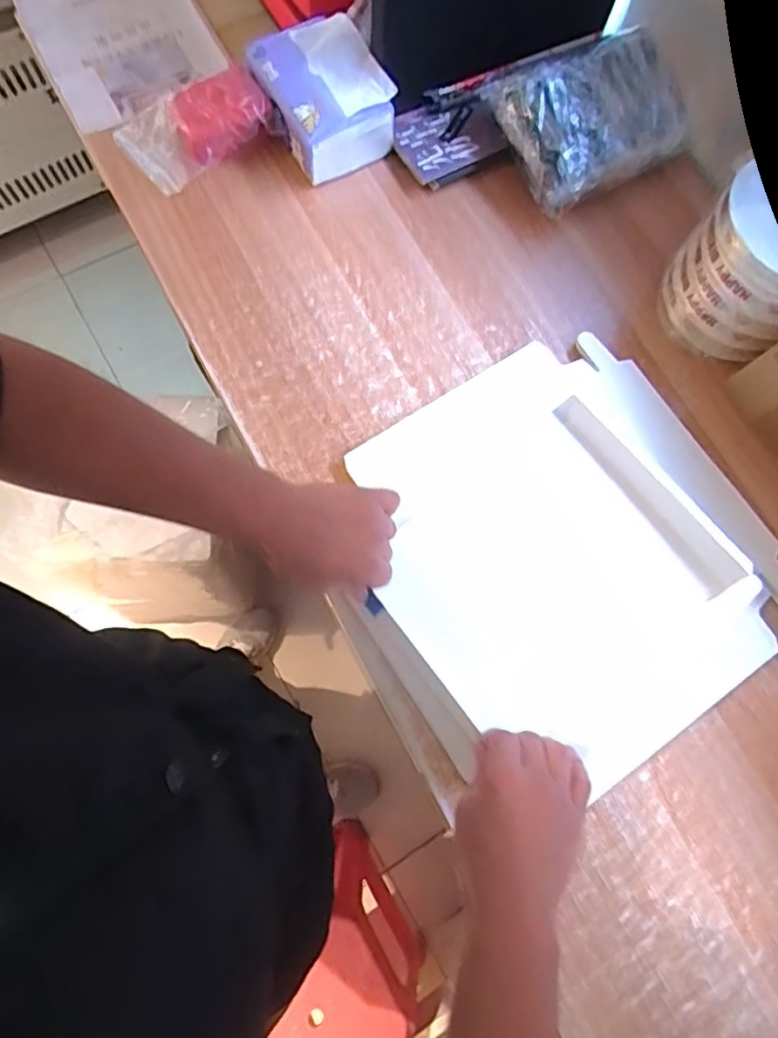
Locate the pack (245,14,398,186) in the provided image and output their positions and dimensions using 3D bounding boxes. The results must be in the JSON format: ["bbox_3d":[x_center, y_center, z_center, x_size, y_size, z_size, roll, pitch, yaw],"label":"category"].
[{"bbox_3d":[-0.070,-0.447,0.597,0.112,0.059,0.134,-29,79,-9],"label":"pack"}]

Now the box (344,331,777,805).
[{"bbox_3d":[0.159,0.018,0.509,0.351,0.035,0.359,-33,80,-7],"label":"box"}]

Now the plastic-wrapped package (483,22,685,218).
[{"bbox_3d":[0.215,-0.433,0.610,0.192,0.060,0.167,-24,79,-8],"label":"plastic-wrapped package"}]

